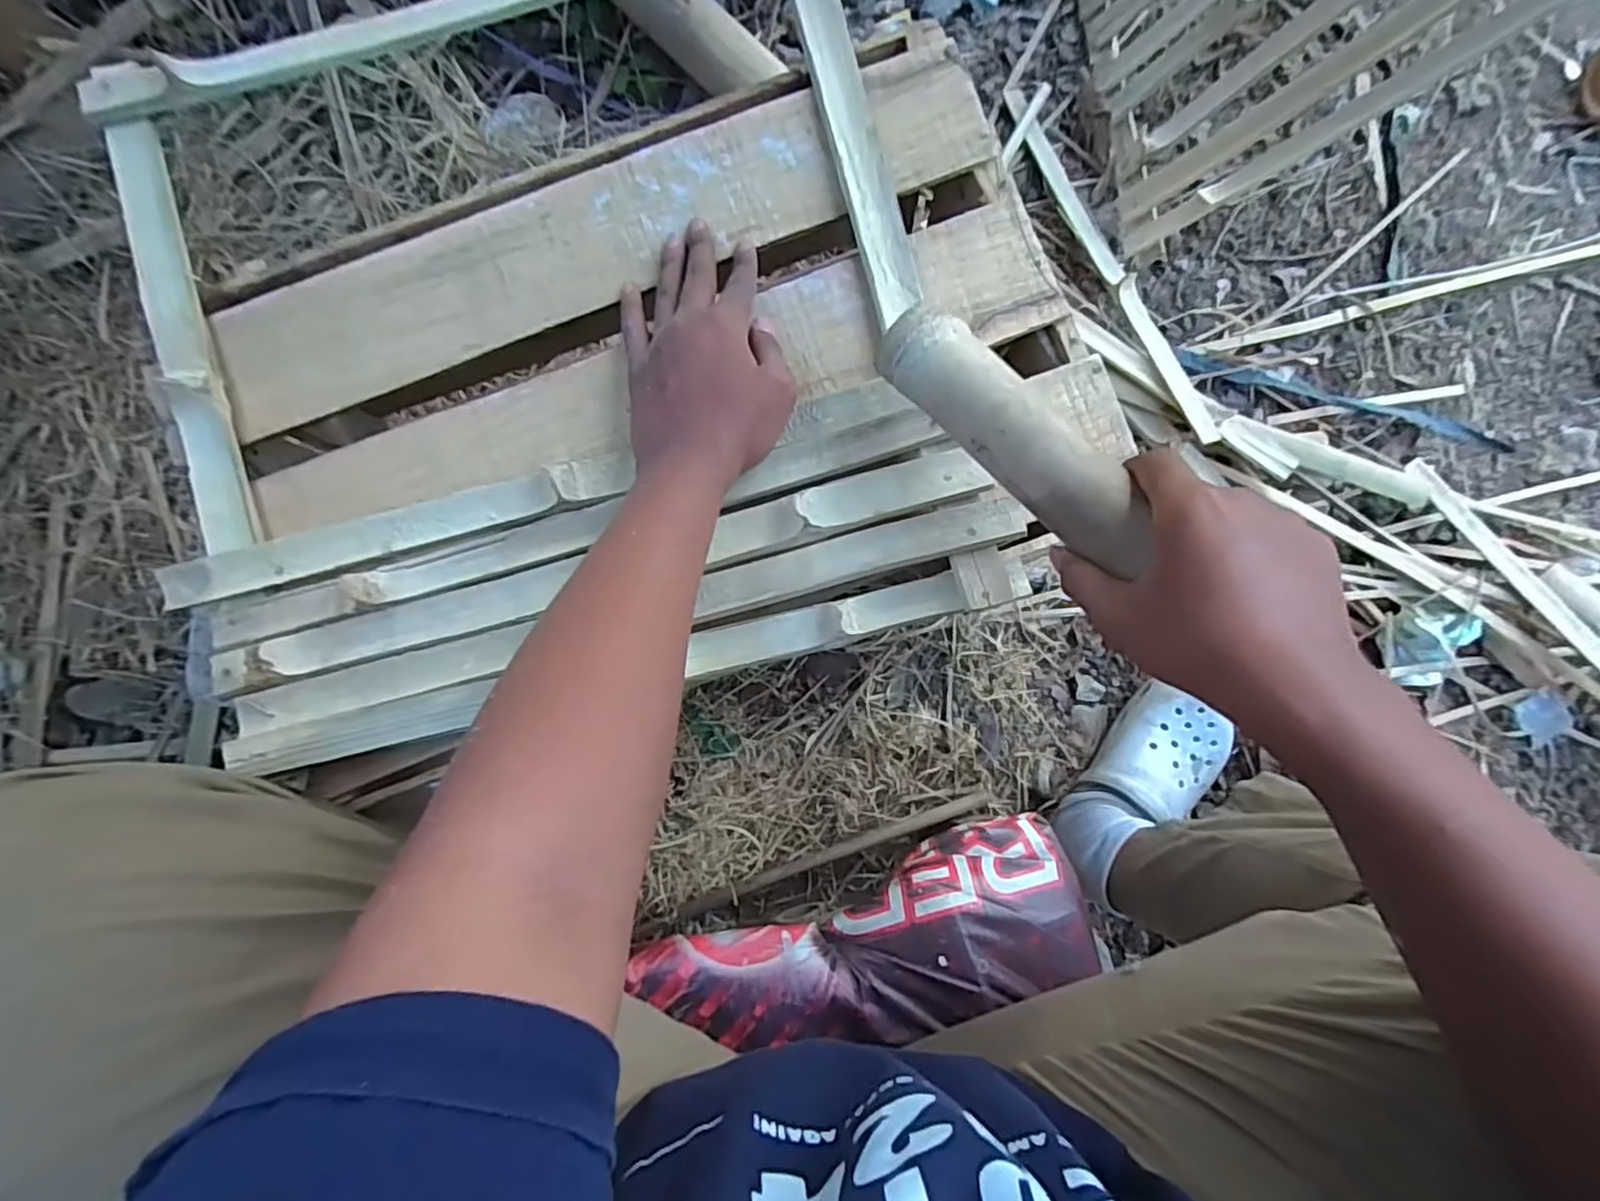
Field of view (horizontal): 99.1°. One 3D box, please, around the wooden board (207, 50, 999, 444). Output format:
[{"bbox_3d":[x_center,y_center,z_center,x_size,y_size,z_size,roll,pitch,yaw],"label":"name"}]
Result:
[{"bbox_3d":[-0.133,-0.245,0.462,0.526,0.012,0.099,-21,86,0],"label":"wooden board"}]

